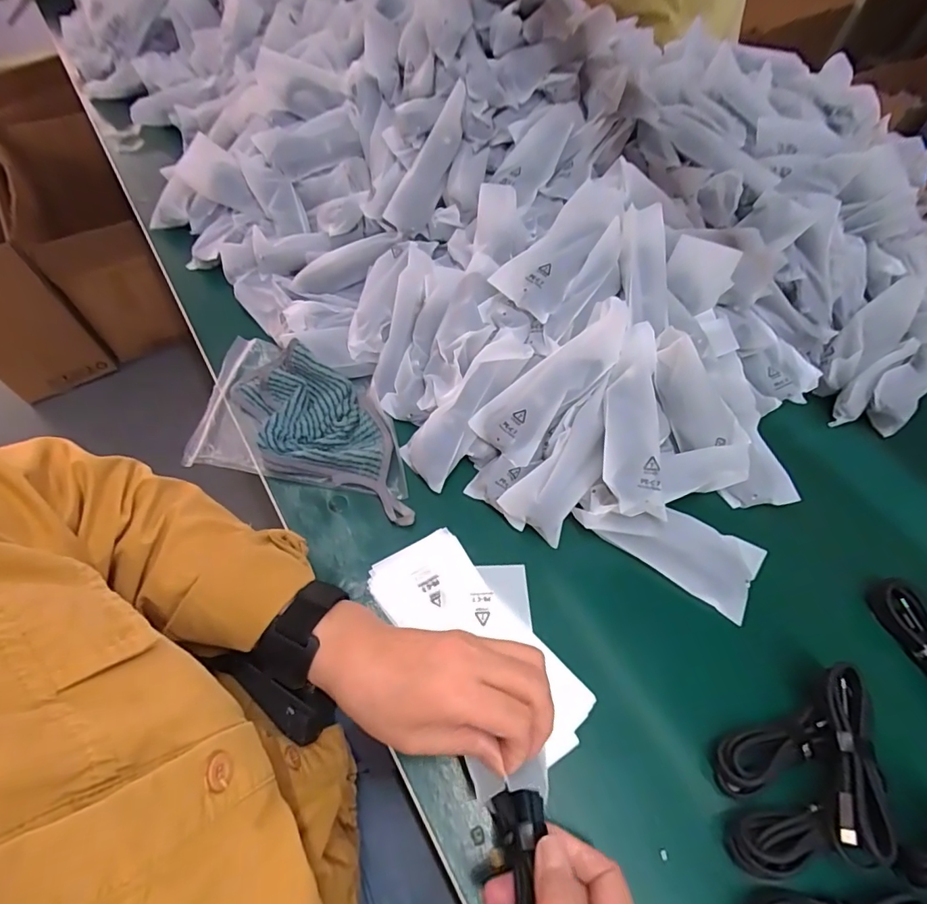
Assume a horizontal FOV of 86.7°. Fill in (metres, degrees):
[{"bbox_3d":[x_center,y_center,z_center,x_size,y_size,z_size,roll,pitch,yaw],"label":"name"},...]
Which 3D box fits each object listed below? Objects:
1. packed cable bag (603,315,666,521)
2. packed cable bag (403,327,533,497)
[{"bbox_3d":[0.134,-0.026,0.387,0.046,0.023,0.148,5,75,0],"label":"packed cable bag"},{"bbox_3d":[0.003,-0.040,0.433,0.052,0.030,0.149,40,99,19],"label":"packed cable bag"}]

